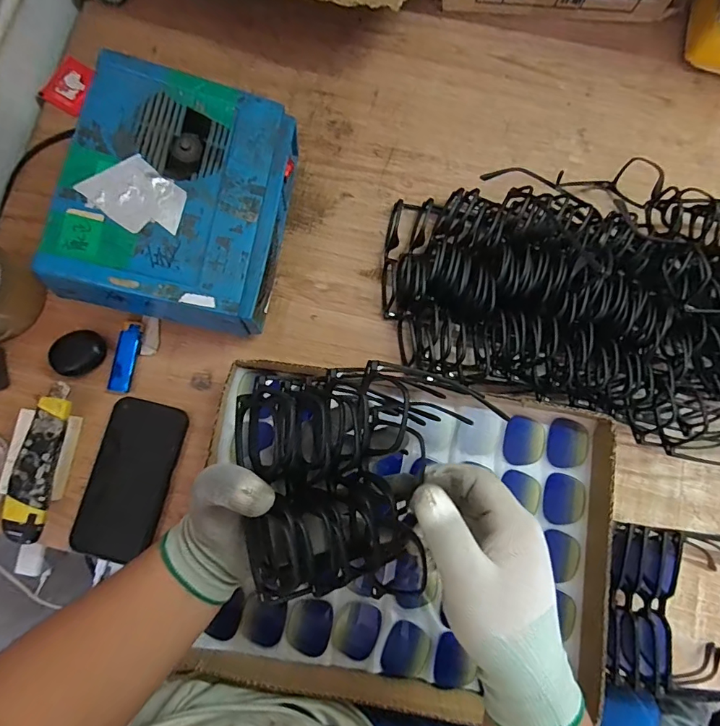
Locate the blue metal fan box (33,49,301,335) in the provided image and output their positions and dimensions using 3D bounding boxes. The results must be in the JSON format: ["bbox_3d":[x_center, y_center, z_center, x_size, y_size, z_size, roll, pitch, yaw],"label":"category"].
[{"bbox_3d":[-0.175,-0.159,0.467,0.180,0.136,0.234,12,80,2],"label":"blue metal fan box"}]

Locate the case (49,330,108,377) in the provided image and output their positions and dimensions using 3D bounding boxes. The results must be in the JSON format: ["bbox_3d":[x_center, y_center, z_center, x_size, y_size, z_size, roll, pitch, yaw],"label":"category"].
[{"bbox_3d":[-0.315,-0.011,0.495,0.055,0.022,0.039,-41,82,-7],"label":"case"}]

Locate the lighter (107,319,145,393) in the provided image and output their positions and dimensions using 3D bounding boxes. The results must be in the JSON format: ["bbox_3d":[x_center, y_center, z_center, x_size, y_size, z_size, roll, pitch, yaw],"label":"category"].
[{"bbox_3d":[-0.265,-0.007,0.506,0.024,0.017,0.080,12,80,2],"label":"lighter"}]

